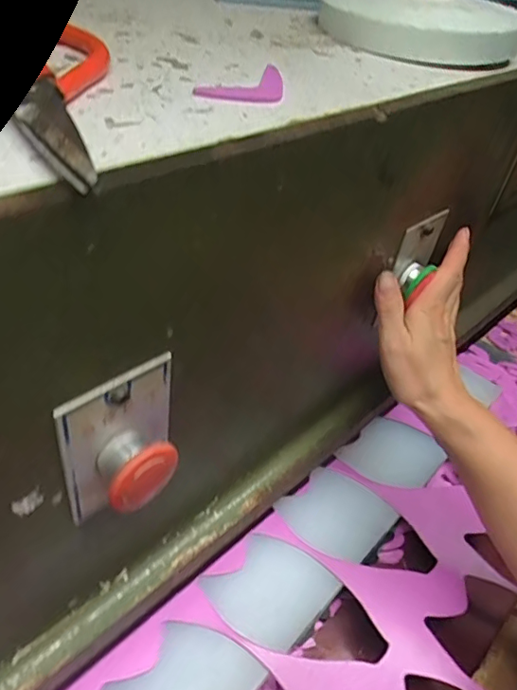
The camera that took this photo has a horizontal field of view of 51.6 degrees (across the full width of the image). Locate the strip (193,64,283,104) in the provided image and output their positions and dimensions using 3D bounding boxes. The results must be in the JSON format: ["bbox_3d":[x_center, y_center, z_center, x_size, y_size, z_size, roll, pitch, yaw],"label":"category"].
[{"bbox_3d":[-0.007,-0.139,0.285,0.040,0.004,0.066,11,40,6],"label":"strip"}]

